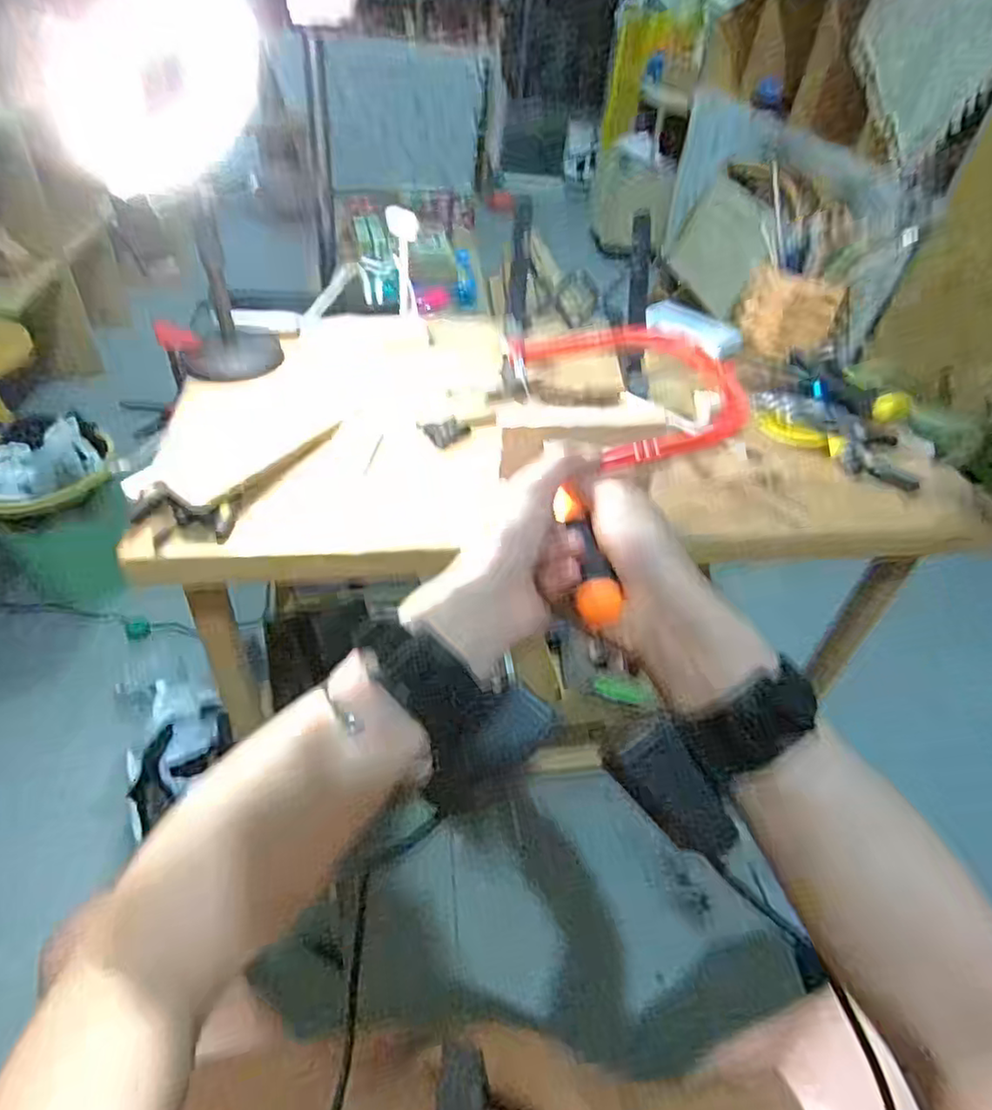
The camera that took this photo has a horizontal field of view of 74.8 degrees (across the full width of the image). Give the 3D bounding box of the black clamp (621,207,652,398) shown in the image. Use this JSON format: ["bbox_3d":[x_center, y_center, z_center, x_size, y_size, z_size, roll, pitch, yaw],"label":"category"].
[{"bbox_3d":[0.168,-0.295,0.769,0.023,0.053,0.238,4,83,-2],"label":"black clamp"}]

